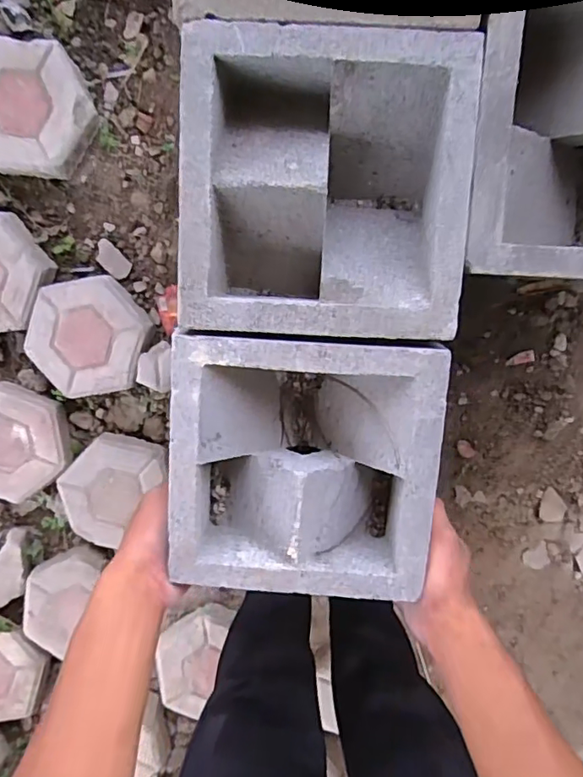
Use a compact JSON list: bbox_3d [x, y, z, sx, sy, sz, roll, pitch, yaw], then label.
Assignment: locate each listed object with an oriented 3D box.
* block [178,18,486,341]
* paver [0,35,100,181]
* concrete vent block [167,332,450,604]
[{"bbox_3d":[0.023,-0.139,0.400,0.192,0.072,0.196,3,99,2],"label":"block"},{"bbox_3d":[-0.434,-0.458,0.911,0.212,0.052,0.204,3,96,0],"label":"paver"},{"bbox_3d":[0.009,0.060,0.436,0.196,0.064,0.196,4,96,0],"label":"concrete vent block"}]

